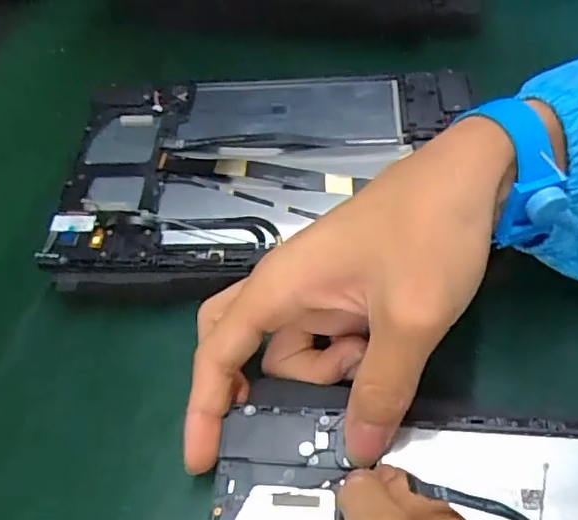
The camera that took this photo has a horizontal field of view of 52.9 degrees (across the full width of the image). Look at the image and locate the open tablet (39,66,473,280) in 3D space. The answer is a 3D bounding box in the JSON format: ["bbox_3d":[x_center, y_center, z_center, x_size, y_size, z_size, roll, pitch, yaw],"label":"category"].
[{"bbox_3d":[-0.014,-0.056,0.337,0.229,0.008,0.148,-2,55,4],"label":"open tablet"}]

